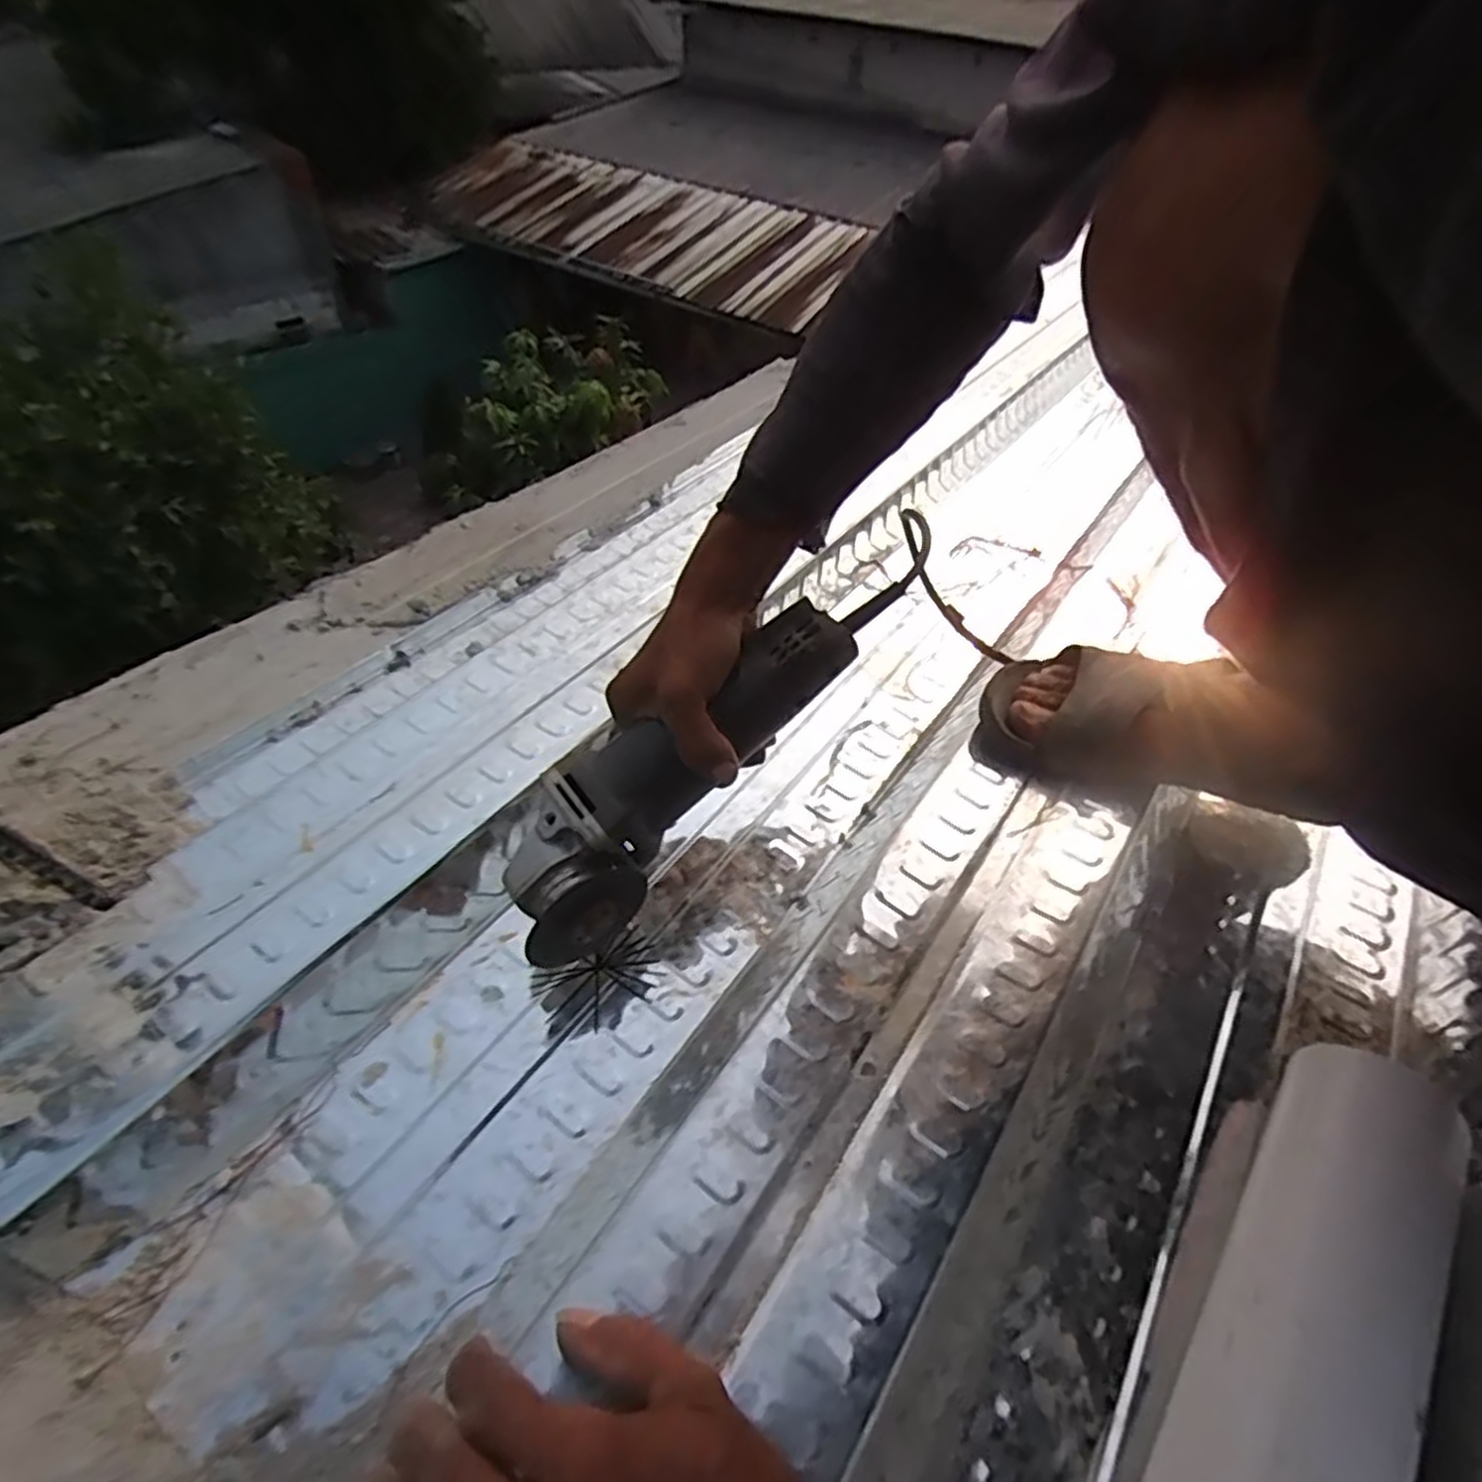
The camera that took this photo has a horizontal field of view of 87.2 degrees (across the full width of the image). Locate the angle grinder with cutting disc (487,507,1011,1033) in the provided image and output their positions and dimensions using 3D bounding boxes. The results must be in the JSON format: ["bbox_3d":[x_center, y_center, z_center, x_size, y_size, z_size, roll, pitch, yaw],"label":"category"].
[{"bbox_3d":[-0.006,0.009,0.469,0.354,0.099,0.096,-46,61,-8],"label":"angle grinder with cutting disc"}]

